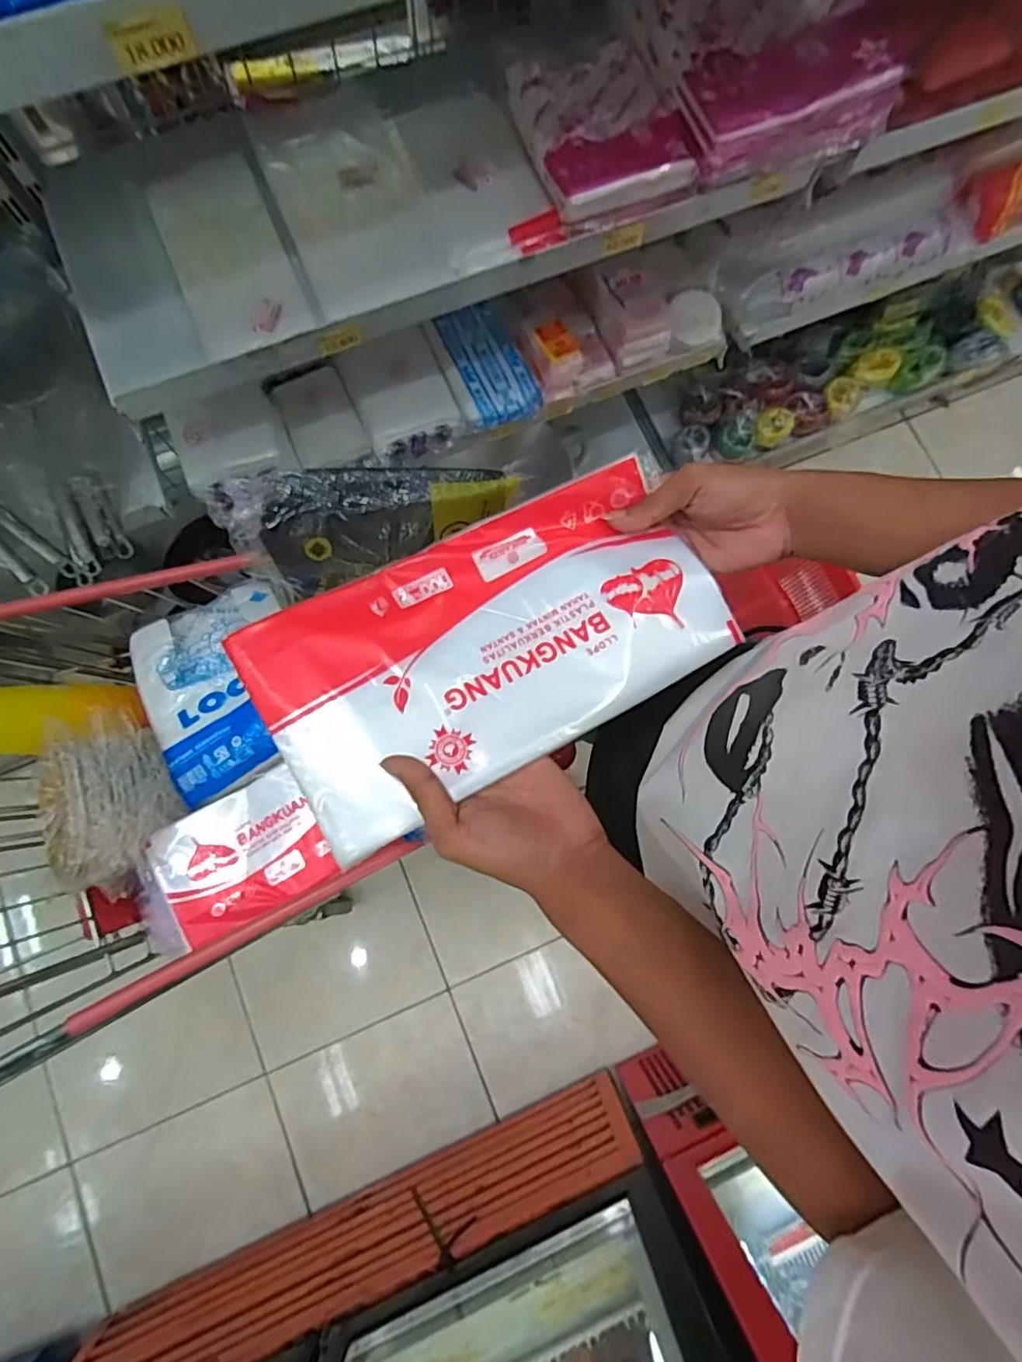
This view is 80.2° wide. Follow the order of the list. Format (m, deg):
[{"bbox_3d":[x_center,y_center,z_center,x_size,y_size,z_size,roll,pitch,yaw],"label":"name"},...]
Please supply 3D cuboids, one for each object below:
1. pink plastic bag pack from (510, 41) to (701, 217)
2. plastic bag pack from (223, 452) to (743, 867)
[{"bbox_3d":[0.098,-0.615,0.672,0.161,0.038,0.194,-25,80,-6],"label":"pink plastic bag pack"},{"bbox_3d":[-0.009,-0.027,0.392,0.292,0.027,0.158,-28,80,-7],"label":"plastic bag pack"}]

